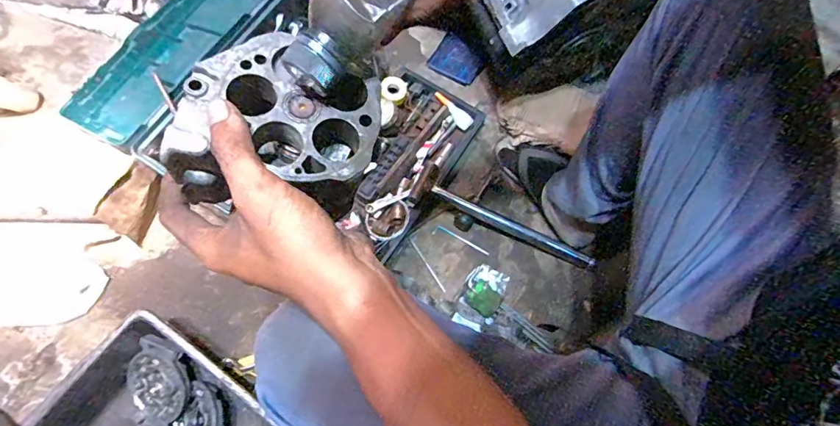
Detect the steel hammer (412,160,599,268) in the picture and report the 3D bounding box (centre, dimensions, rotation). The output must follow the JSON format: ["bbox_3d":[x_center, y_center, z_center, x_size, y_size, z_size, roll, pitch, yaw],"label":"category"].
[{"bbox_3d":[0.153,0.020,0.814,0.362,0.031,0.079,27,72,7],"label":"steel hammer"}]

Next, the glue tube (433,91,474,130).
[{"bbox_3d":[0.066,-0.212,0.914,0.097,0.011,0.030,38,73,11],"label":"glue tube"}]

